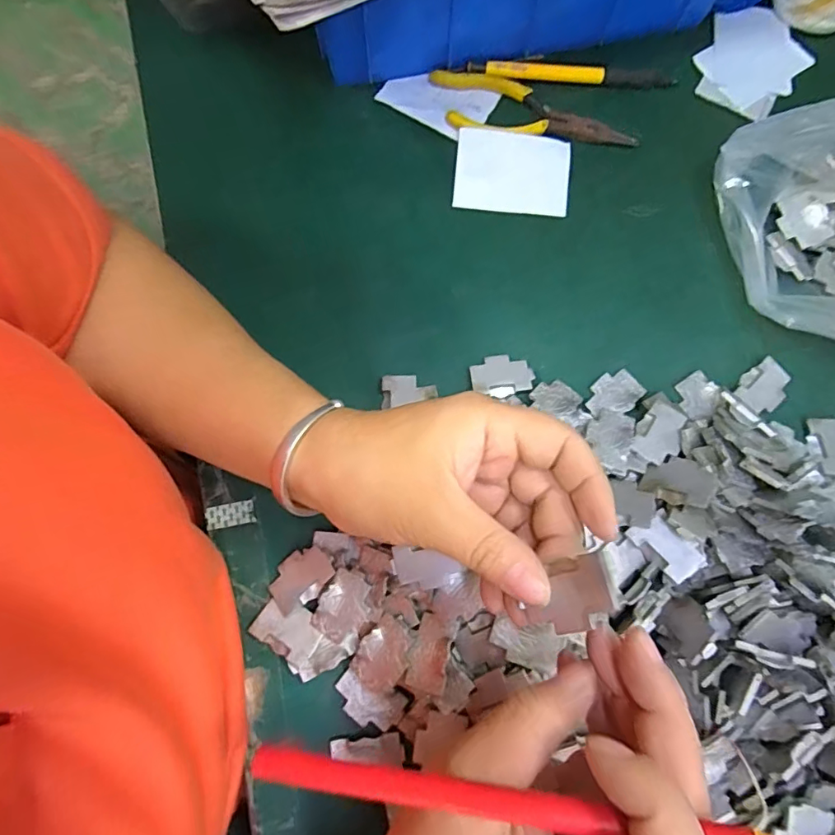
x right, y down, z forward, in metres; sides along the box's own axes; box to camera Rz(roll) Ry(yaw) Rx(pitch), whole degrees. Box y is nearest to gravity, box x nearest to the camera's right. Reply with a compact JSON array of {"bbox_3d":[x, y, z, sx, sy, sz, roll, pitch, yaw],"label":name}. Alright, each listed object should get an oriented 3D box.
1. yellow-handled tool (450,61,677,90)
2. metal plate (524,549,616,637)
[{"bbox_3d":[0.102,-0.235,0.346,0.147,0.009,0.012,3,77,0],"label":"yellow-handled tool"},{"bbox_3d":[0.054,0.065,0.181,0.035,0.004,0.021,-38,59,31],"label":"metal plate"}]

